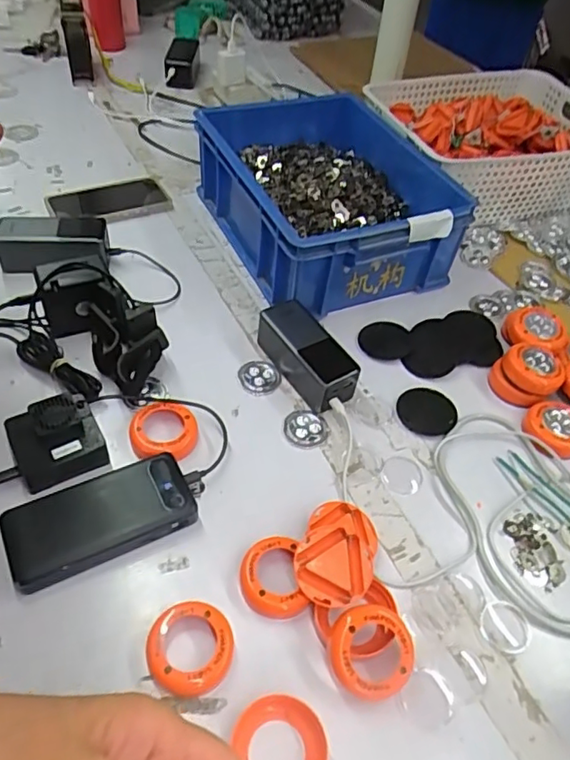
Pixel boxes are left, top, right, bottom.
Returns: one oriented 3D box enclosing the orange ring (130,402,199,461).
[{"bbox_3d":[-0.122,0.053,0.580,0.066,0.020,0.065,3,49,-4],"label":"orange ring"}]

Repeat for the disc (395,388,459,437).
[{"bbox_3d":[0.159,0.035,0.643,0.064,0.006,0.064,3,49,-4],"label":"disc"}]

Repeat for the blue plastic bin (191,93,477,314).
[{"bbox_3d":[0.063,-0.259,0.806,0.281,0.118,0.349,-15,52,-19],"label":"blue plastic bin"}]

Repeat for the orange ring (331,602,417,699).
[{"bbox_3d":[0.069,0.211,0.446,0.065,0.012,0.067,3,68,-9],"label":"orange ring"}]

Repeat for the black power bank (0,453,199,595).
[{"bbox_3d":[-0.162,0.125,0.511,0.156,0.030,0.074,-19,54,-22],"label":"black power bank"}]

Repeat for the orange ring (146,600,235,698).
[{"bbox_3d":[-0.074,0.209,0.447,0.065,0.018,0.066,3,49,-4],"label":"orange ring"}]

